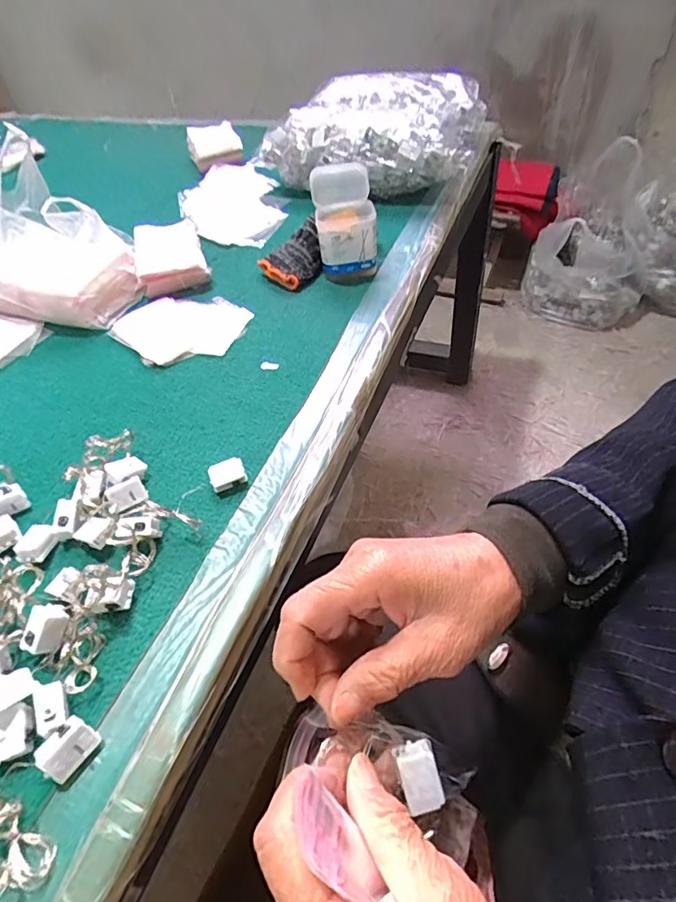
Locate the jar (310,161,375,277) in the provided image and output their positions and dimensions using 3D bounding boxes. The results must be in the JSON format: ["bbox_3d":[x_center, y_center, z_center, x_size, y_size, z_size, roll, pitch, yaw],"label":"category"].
[{"bbox_3d":[0.007,-0.258,0.578,0.066,0.094,0.084,-8,49,-1],"label":"jar"}]

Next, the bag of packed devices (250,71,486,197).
[{"bbox_3d":[0.059,-0.466,0.754,0.280,0.103,0.230,14,52,17],"label":"bag of packed devices"}]

